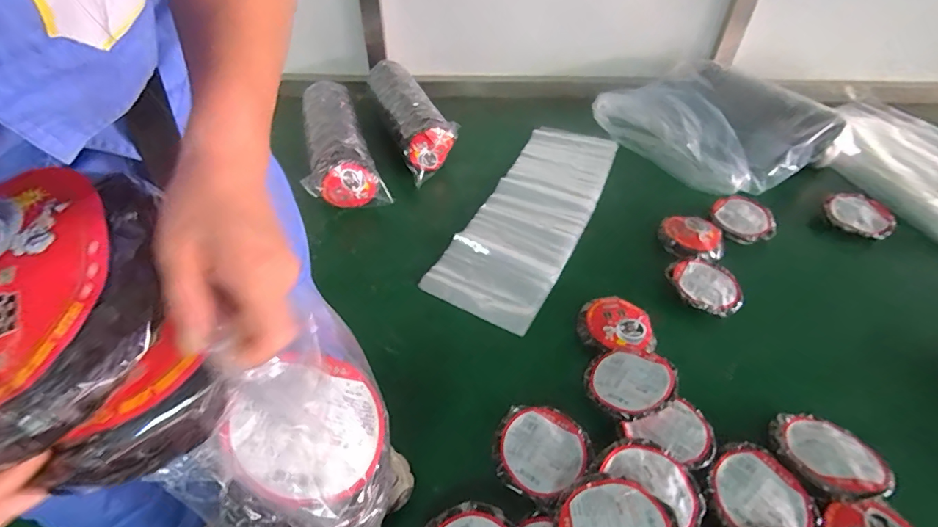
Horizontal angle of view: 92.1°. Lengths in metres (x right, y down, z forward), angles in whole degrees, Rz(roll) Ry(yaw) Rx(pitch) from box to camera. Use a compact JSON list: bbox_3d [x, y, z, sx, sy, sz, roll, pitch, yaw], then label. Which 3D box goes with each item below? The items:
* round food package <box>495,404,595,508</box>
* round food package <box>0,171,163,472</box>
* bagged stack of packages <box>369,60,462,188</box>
[{"bbox_3d":[0.128,0.349,0.835,0.163,0.057,0.163,0,45,0],"label":"round food package"},{"bbox_3d":[-0.238,0.024,0.249,0.147,0.040,0.147,-1,75,5],"label":"round food package"},{"bbox_3d":[-0.219,-0.538,1.610,0.178,0.154,0.618,-16,47,-15],"label":"bagged stack of packages"}]

